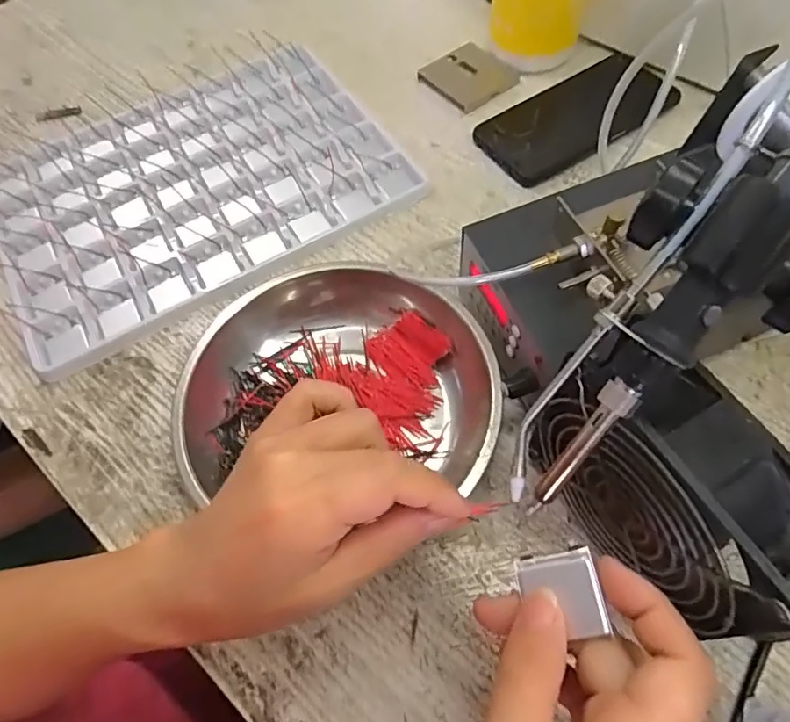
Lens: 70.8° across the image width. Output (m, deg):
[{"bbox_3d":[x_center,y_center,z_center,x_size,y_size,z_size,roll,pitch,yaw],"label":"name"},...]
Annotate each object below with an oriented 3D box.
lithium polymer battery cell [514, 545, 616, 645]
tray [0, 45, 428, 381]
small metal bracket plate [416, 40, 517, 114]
[{"bbox_3d":[0.061,0.086,0.207,0.029,0.004,0.029,-23,61,24],"label":"lithium polymer battery cell"},{"bbox_3d":[-0.163,-0.144,0.450,0.306,0.015,0.227,-29,64,-12],"label":"tray"},{"bbox_3d":[0.067,-0.257,0.501,0.064,0.009,0.070,-36,65,-15],"label":"small metal bracket plate"}]

